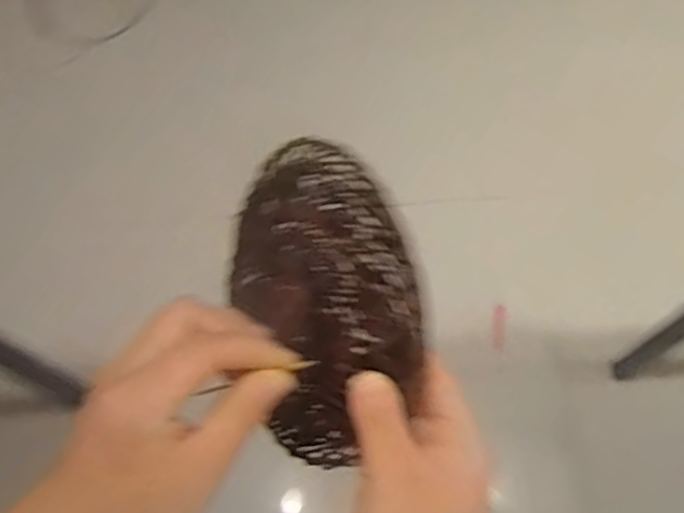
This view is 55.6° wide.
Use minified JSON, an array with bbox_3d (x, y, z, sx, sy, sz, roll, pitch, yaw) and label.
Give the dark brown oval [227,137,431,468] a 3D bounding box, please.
[{"bbox_3d":[-0.017,0.017,0.344,0.020,0.146,0.160,-5,62,-38],"label":"dark brown oval"}]

